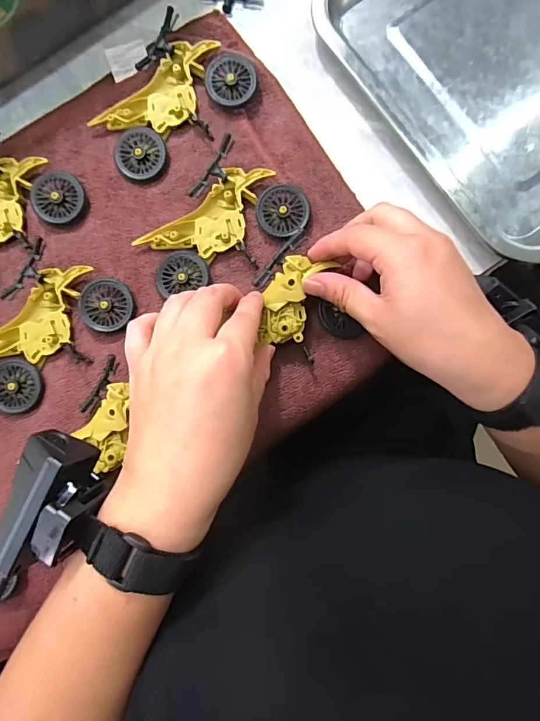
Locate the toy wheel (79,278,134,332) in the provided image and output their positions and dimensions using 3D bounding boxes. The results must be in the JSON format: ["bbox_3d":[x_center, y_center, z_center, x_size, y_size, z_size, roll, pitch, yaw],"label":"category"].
[{"bbox_3d":[-0.115,-0.039,0.310,0.035,0.010,0.035,0,87,0],"label":"toy wheel"}]

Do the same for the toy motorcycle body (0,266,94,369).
[{"bbox_3d":[-0.161,-0.028,0.310,0.045,0.010,0.096,40,88,2],"label":"toy motorcycle body"}]

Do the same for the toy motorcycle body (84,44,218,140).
[{"bbox_3d":[-0.075,-0.192,0.320,0.100,0.009,0.045,-43,88,-2],"label":"toy motorcycle body"}]

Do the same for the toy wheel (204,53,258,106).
[{"bbox_3d":[-0.029,-0.204,0.322,0.036,0.011,0.037,0,87,0],"label":"toy wheel"}]

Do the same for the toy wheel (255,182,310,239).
[{"bbox_3d":[0.009,-0.105,0.308,0.036,0.006,0.036,0,94,2],"label":"toy wheel"}]

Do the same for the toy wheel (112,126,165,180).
[{"bbox_3d":[-0.095,-0.151,0.321,0.037,0.006,0.038,0,87,0],"label":"toy wheel"}]

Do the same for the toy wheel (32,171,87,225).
[{"bbox_3d":[-0.153,-0.117,0.318,0.039,0.009,0.035,27,88,1],"label":"toy wheel"}]

